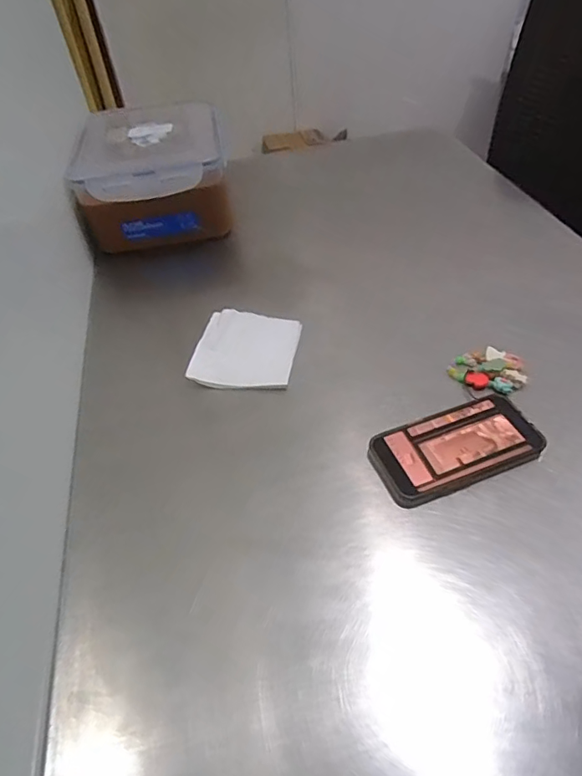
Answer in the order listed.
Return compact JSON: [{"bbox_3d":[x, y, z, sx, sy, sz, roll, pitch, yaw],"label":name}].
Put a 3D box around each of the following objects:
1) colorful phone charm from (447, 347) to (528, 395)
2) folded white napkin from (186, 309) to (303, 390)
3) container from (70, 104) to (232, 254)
[{"bbox_3d":[0.207,-0.020,0.528,0.070,0.015,0.056,27,55,28],"label":"colorful phone charm"},{"bbox_3d":[-0.050,-0.046,0.578,0.111,0.009,0.118,4,47,11],"label":"folded white napkin"},{"bbox_3d":[-0.210,-0.339,0.792,0.217,0.122,0.275,-9,46,-1],"label":"container"}]

